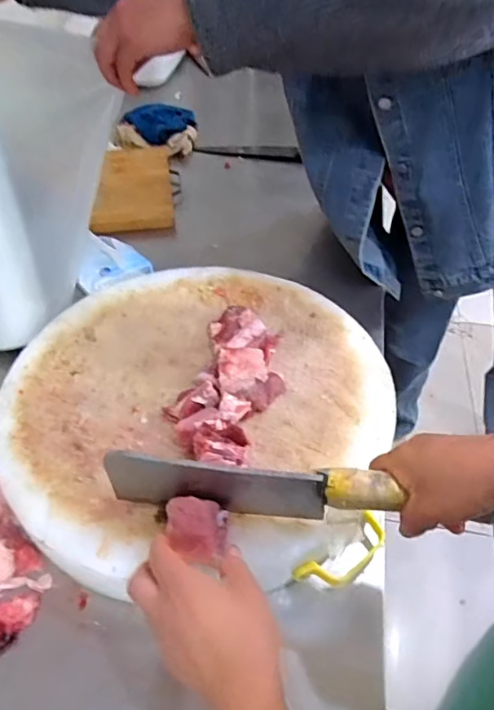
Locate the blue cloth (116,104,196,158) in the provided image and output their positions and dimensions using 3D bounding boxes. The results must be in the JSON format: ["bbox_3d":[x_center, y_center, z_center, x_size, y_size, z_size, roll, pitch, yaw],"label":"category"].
[{"bbox_3d":[-0.206,-0.536,1.235,0.175,0.036,0.194,6,46,5],"label":"blue cloth"}]

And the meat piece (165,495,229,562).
[{"bbox_3d":[-0.047,0.151,0.483,0.054,0.030,0.045,6,82,1],"label":"meat piece"}]

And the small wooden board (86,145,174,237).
[{"bbox_3d":[-0.229,-0.353,1.079,0.146,0.024,0.302,-4,46,-5],"label":"small wooden board"}]

